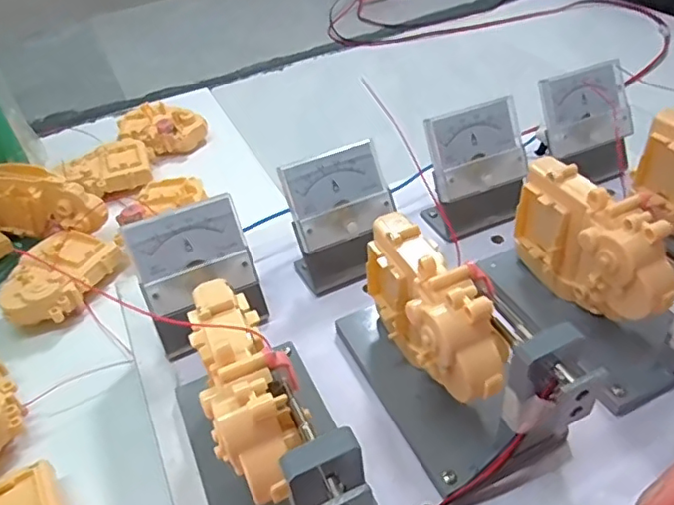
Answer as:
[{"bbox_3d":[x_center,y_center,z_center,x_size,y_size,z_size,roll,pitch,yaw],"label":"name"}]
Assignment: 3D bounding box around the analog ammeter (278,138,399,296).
[{"bbox_3d":[0.004,-0.023,0.364,0.066,0.071,0.044,-23,44,-16],"label":"analog ammeter"}]

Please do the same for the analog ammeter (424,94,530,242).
[{"bbox_3d":[0.096,-0.057,0.390,0.065,0.072,0.041,-14,42,-7],"label":"analog ammeter"}]

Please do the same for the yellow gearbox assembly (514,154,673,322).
[{"bbox_3d":[0.136,-0.003,0.308,0.031,0.069,0.096,-21,43,-14],"label":"yellow gearbox assembly"}]

